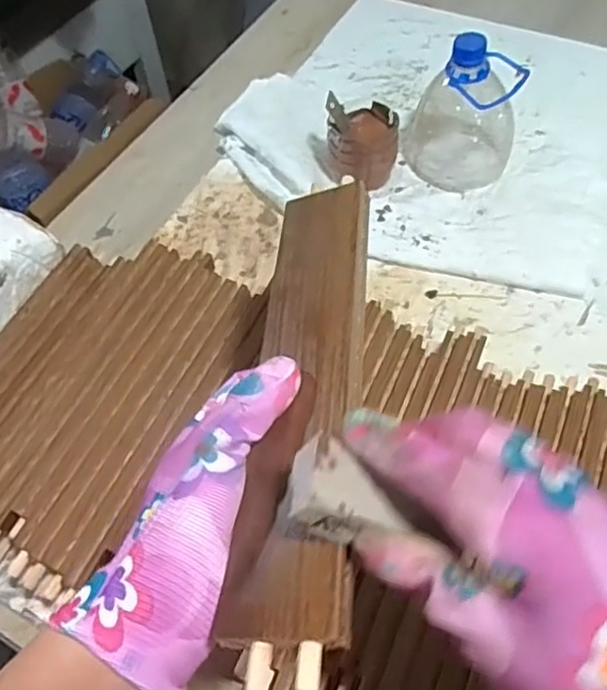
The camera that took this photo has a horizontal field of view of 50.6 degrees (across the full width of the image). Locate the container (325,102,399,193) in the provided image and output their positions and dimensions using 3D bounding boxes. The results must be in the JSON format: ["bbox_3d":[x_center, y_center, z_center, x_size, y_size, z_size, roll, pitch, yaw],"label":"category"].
[{"bbox_3d":[0.058,-0.194,0.642,0.070,0.063,0.077,0,58,4],"label":"container"}]

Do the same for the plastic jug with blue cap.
[{"bbox_3d":[0.154,-0.223,0.615,0.099,0.127,0.084,13,60,11],"label":"plastic jug with blue cap"}]

